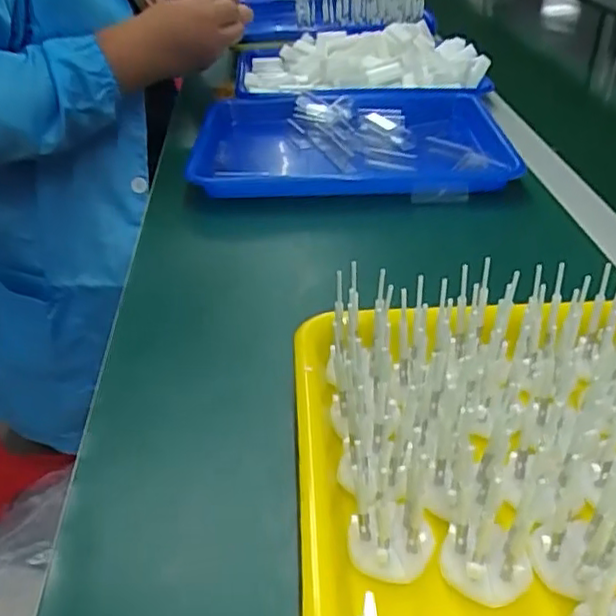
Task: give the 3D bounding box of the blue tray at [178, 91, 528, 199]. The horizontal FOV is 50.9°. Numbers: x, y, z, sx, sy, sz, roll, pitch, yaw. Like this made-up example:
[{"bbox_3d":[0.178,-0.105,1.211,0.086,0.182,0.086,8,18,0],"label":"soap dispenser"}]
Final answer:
[{"bbox_3d":[0.043,-0.182,0.717,0.336,0.039,0.250,-1,36,0],"label":"blue tray"}]

